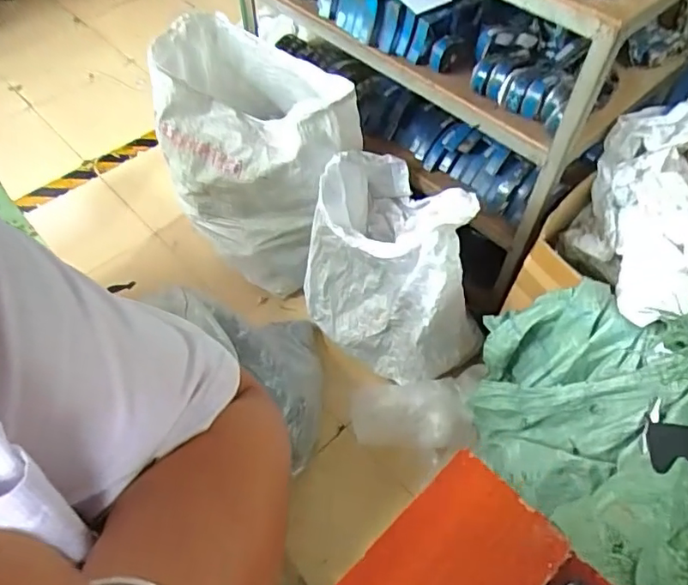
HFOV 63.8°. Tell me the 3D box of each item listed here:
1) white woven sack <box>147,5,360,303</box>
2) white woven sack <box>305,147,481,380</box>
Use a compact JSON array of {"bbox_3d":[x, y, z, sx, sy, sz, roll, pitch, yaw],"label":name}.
[{"bbox_3d":[-0.249,-0.357,1.614,0.499,0.651,0.441,39,65,24],"label":"white woven sack"},{"bbox_3d":[0.119,-0.056,1.452,0.341,0.533,0.473,-30,61,-18],"label":"white woven sack"}]

